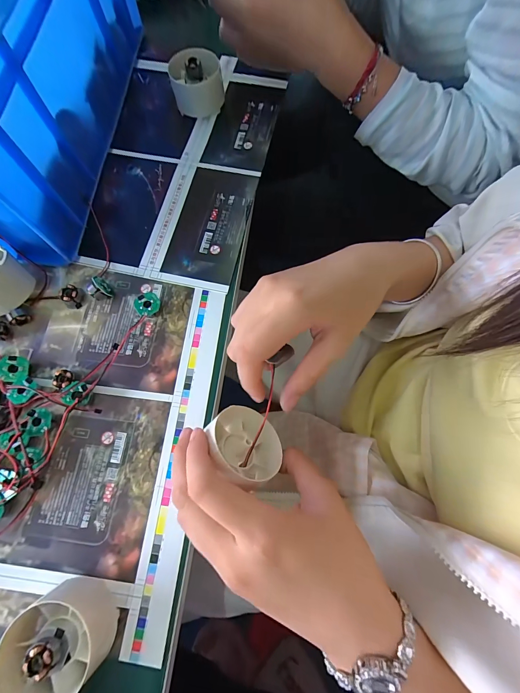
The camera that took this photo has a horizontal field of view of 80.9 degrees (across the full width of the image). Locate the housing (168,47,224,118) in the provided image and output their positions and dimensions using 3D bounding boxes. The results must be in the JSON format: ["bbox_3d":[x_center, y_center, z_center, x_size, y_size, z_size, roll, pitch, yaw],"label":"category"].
[{"bbox_3d":[-0.065,-0.271,0.316,0.051,0.044,0.048,-12,73,-2],"label":"housing"}]

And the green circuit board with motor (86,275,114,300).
[{"bbox_3d":[-0.137,-0.048,0.259,0.015,0.019,0.019,-41,76,-10],"label":"green circuit board with motor"}]

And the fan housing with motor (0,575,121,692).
[{"bbox_3d":[-0.118,0.173,0.179,0.050,0.040,0.051,-1,73,2],"label":"fan housing with motor"}]

